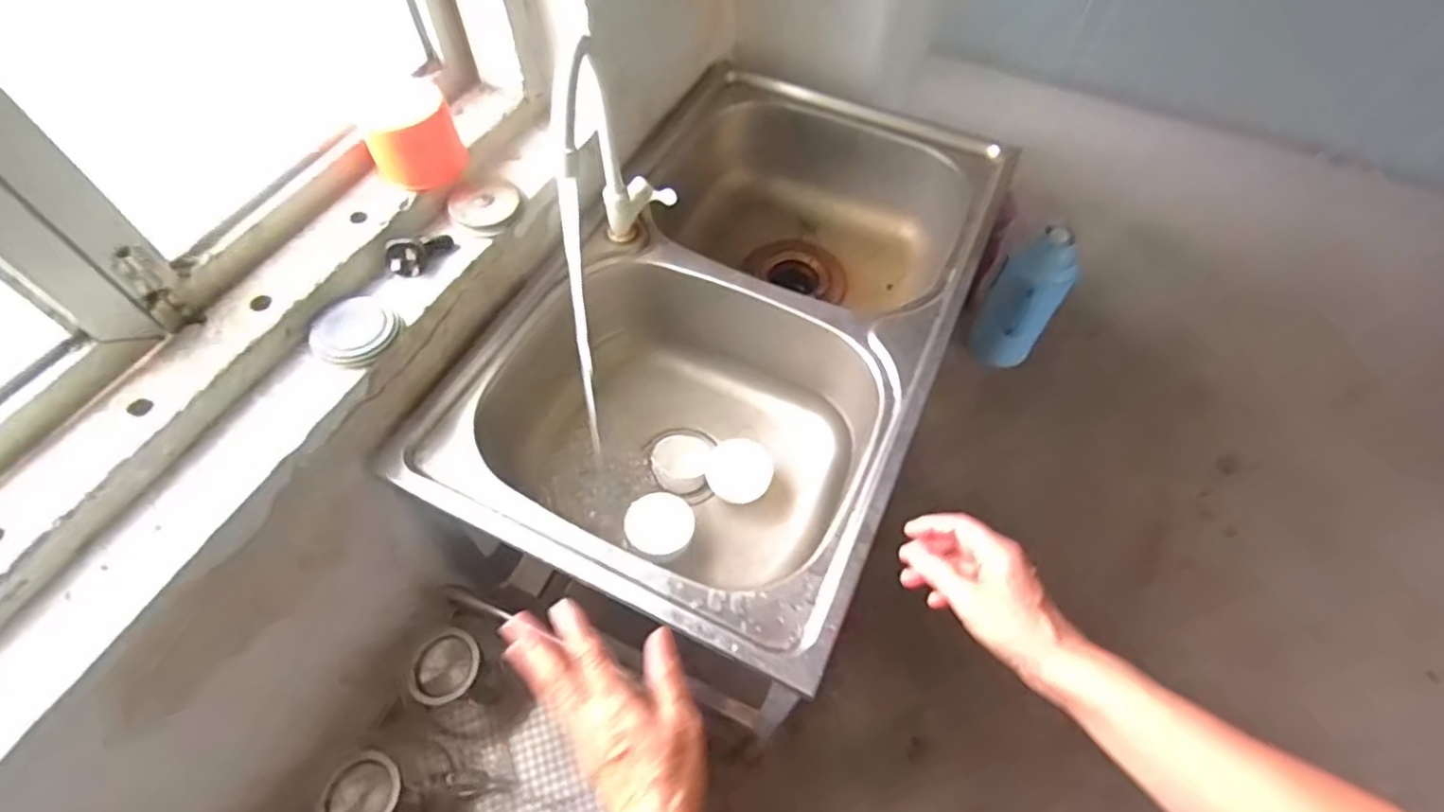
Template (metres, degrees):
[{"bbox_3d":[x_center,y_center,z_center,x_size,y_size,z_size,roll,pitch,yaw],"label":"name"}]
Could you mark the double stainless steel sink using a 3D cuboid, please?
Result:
[{"bbox_3d":[0.020,-0.105,0.872,0.480,0.215,0.783,23,60,12],"label":"double stainless steel sink"}]

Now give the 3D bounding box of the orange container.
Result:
[{"bbox_3d":[-0.330,-0.290,0.708,0.090,0.076,0.088,-25,61,-16],"label":"orange container"}]

